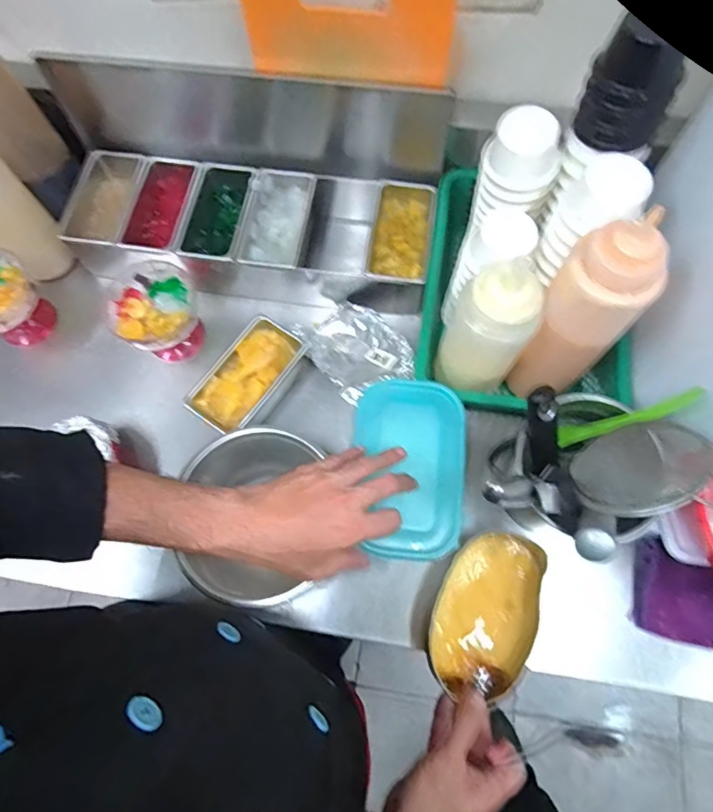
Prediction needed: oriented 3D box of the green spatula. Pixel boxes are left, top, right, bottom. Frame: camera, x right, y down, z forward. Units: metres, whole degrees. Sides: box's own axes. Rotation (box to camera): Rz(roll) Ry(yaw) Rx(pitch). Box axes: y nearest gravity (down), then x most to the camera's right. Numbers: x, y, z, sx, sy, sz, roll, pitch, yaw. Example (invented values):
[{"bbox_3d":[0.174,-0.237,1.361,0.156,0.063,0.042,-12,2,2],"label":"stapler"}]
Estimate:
[{"bbox_3d":[0.250,0.012,0.460,0.125,0.016,0.018,-25,66,37],"label":"green spatula"}]

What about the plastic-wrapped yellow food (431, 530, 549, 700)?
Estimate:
[{"bbox_3d":[0.132,0.208,0.505,0.095,0.039,0.163,26,74,10],"label":"plastic-wrapped yellow food"}]

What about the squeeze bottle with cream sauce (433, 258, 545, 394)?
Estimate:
[{"bbox_3d":[0.128,-0.070,0.488,0.078,0.158,0.071,28,74,11],"label":"squeeze bottle with cream sauce"}]

